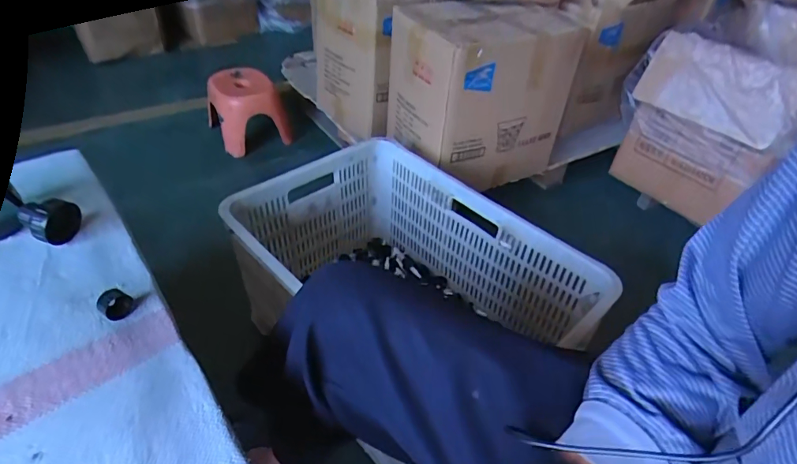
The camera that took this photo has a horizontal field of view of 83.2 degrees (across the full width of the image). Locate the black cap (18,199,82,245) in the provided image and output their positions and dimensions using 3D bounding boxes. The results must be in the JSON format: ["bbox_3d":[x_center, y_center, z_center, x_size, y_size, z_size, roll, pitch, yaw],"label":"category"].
[{"bbox_3d":[-0.449,-0.013,0.585,0.026,0.064,0.056,15,43,14],"label":"black cap"}]

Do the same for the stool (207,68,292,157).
[{"bbox_3d":[-0.590,-0.488,1.742,0.264,0.244,0.272,-24,48,-27],"label":"stool"}]

